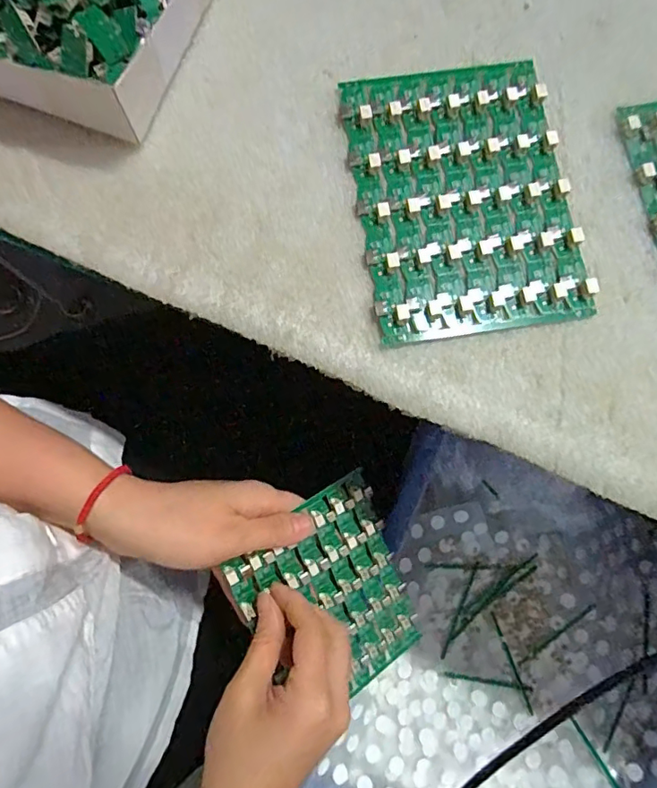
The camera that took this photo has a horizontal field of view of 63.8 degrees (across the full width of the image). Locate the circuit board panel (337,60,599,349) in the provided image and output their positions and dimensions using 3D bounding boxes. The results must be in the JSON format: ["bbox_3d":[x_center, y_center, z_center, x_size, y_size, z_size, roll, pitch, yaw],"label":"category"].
[{"bbox_3d":[0.074,-0.110,0.294,0.115,0.008,0.157,-9,80,-3],"label":"circuit board panel"}]

